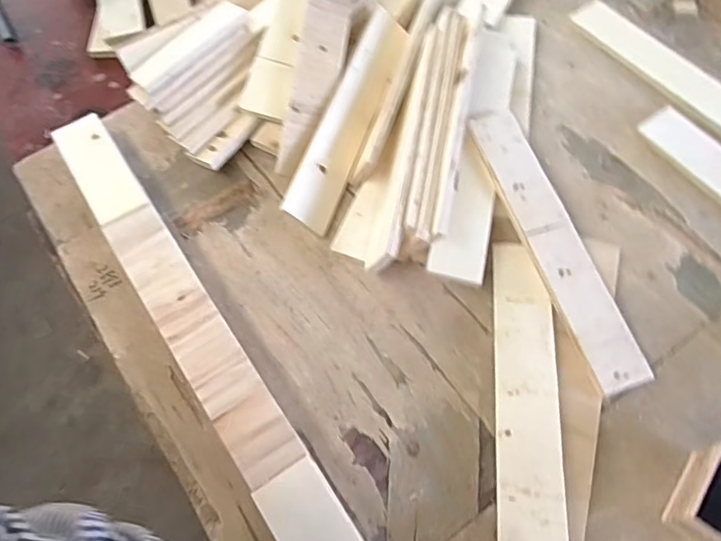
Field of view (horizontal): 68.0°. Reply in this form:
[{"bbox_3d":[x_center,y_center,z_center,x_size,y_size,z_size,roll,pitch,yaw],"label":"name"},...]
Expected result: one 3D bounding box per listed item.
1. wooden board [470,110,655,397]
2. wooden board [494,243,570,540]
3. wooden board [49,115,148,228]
[{"bbox_3d":[0.251,-0.042,0.702,0.067,0.012,0.402,-18,70,-4],"label":"wooden board"},{"bbox_3d":[0.199,0.140,0.629,0.071,0.014,0.378,6,63,1],"label":"wooden board"},{"bbox_3d":[-0.375,-0.145,0.768,0.070,0.014,0.196,-31,68,-16],"label":"wooden board"}]

